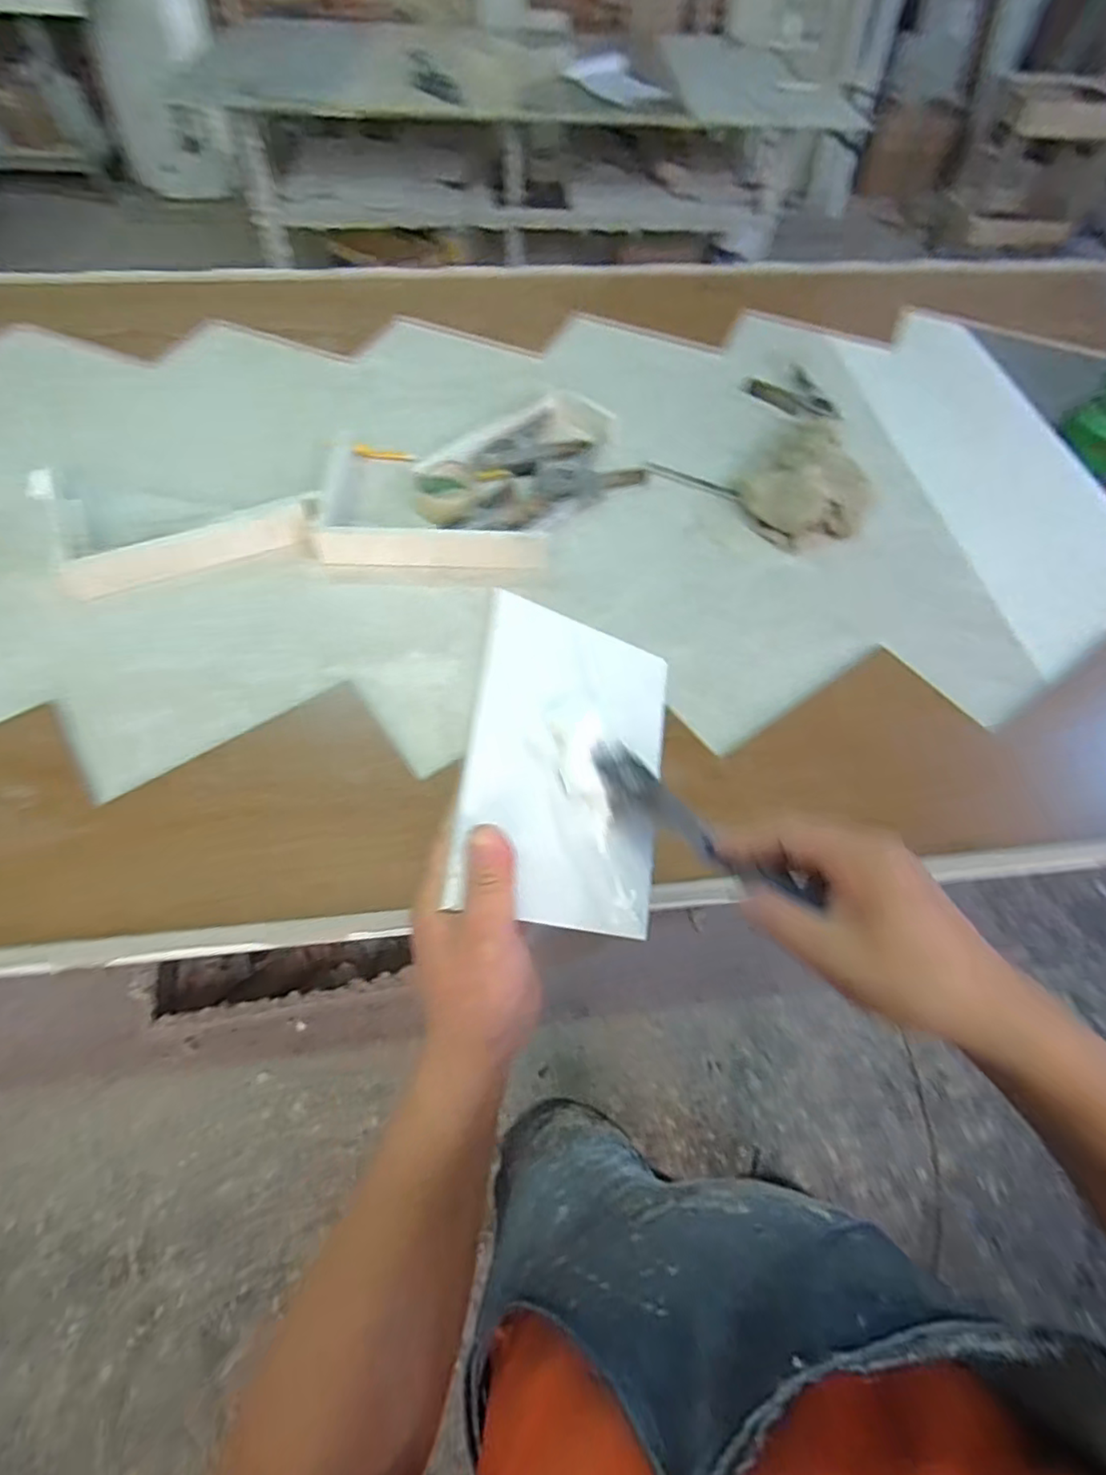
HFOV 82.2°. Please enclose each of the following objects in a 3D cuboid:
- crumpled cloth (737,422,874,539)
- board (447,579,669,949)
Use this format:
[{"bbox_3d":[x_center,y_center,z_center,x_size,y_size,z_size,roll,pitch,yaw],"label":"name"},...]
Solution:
[{"bbox_3d":[0.365,-0.360,0.907,0.176,0.072,0.186,22,61,10],"label":"crumpled cloth"},{"bbox_3d":[0.012,0.016,0.380,0.131,0.008,0.185,16,70,-27],"label":"board"}]

